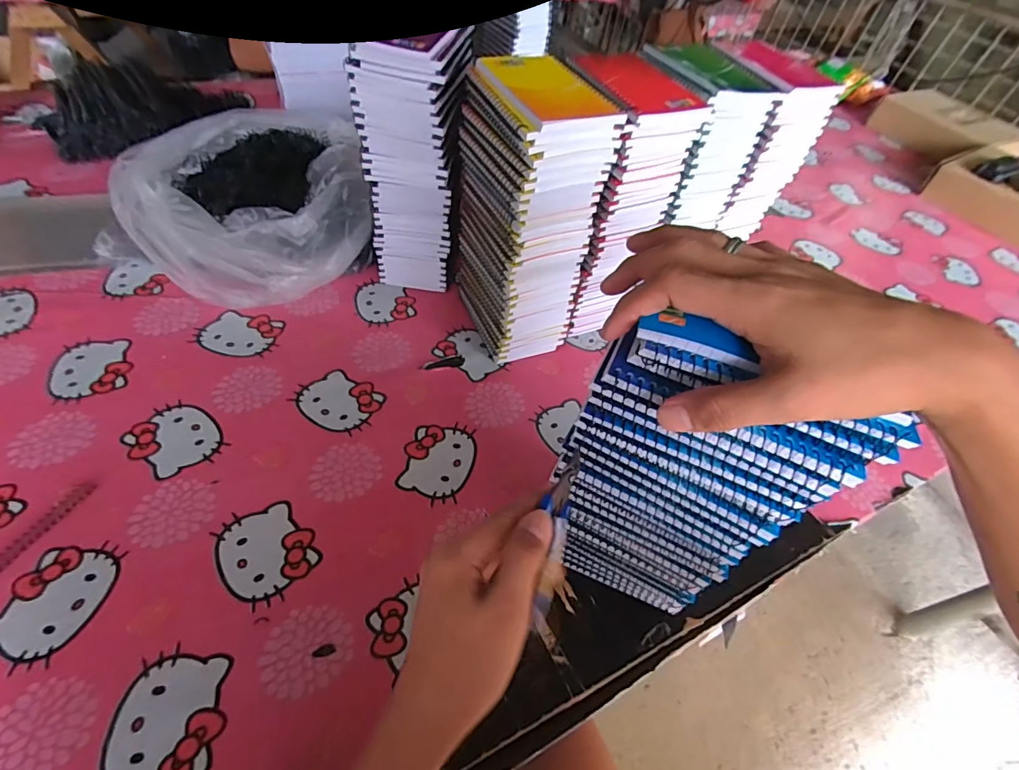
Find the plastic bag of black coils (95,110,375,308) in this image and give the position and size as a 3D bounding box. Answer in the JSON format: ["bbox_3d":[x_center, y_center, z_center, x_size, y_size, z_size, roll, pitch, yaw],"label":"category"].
[{"bbox_3d":[-0.340,-0.237,0.648,0.298,0.115,0.335,-7,52,-12],"label":"plastic bag of black coils"}]

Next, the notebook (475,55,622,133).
[{"bbox_3d":[0.032,-0.254,0.418,0.088,0.014,0.121,-14,55,-19],"label":"notebook"}]

